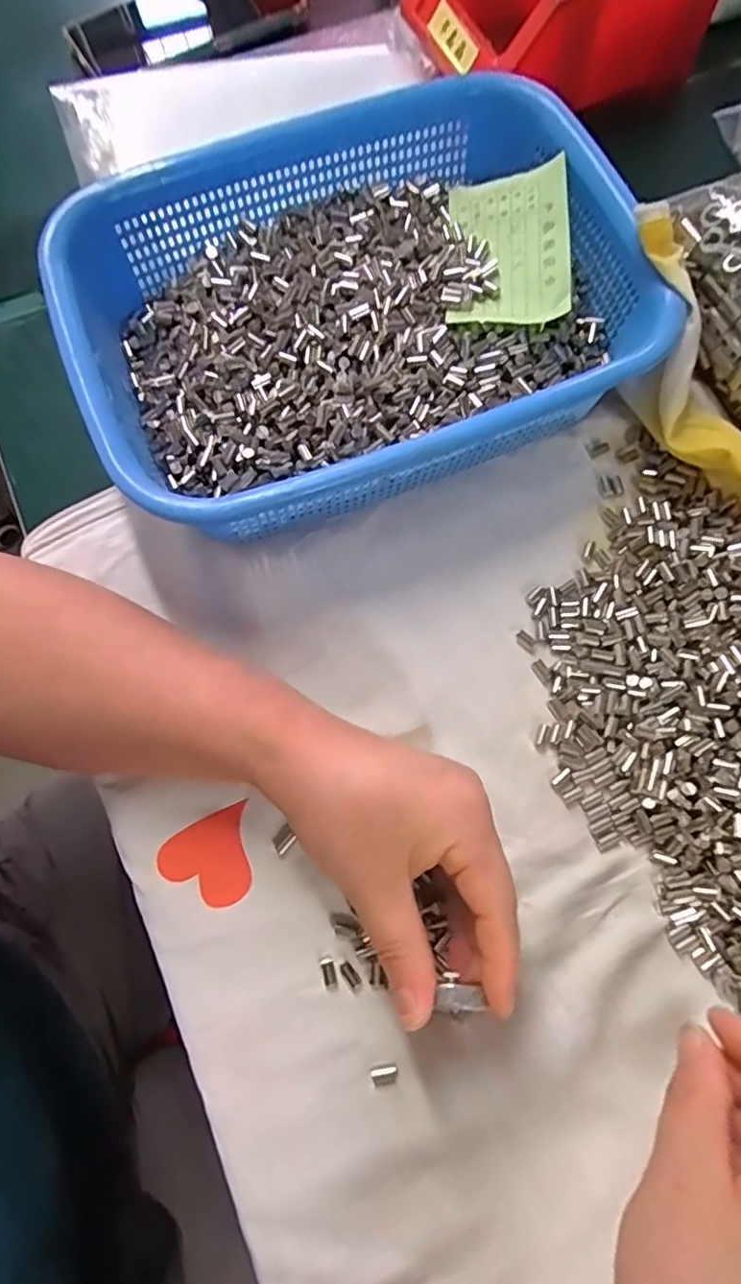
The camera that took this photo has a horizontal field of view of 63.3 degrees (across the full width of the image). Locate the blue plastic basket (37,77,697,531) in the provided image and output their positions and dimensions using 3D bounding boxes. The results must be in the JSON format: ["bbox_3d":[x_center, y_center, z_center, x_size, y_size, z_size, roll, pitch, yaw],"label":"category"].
[{"bbox_3d":[-0.008,-0.174,0.323,0.280,0.070,0.215,-21,76,-5],"label":"blue plastic basket"}]

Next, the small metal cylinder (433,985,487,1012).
[{"bbox_3d":[0.033,0.130,0.219,0.017,0.004,0.009,0,75,1],"label":"small metal cylinder"}]

